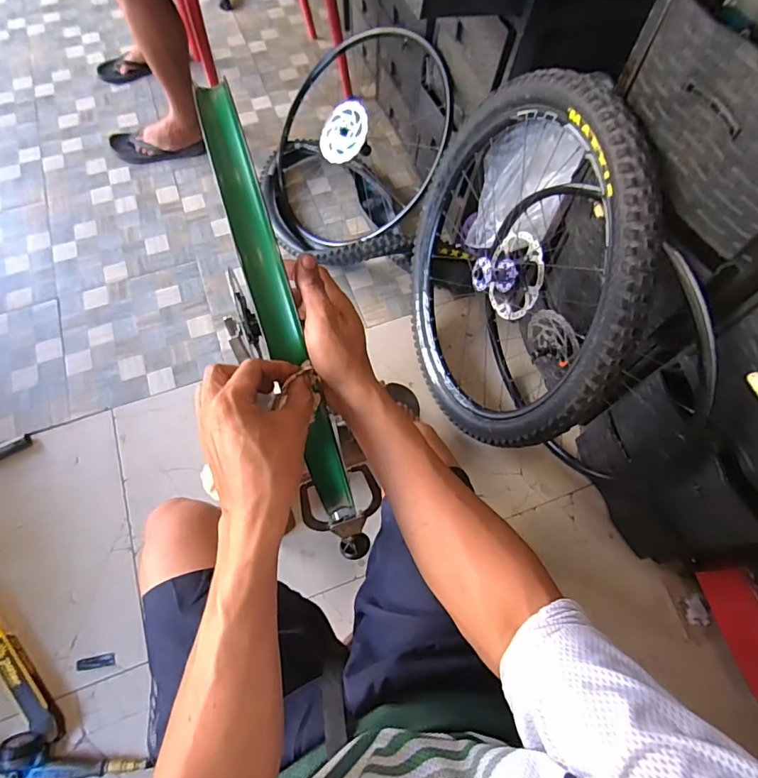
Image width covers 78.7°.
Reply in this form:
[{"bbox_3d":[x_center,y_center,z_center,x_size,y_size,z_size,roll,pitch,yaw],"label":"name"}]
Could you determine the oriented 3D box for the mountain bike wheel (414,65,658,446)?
[{"bbox_3d":[0.266,-0.244,0.972,0.125,0.664,0.730,-2,24,-22],"label":"mountain bike wheel"}]

